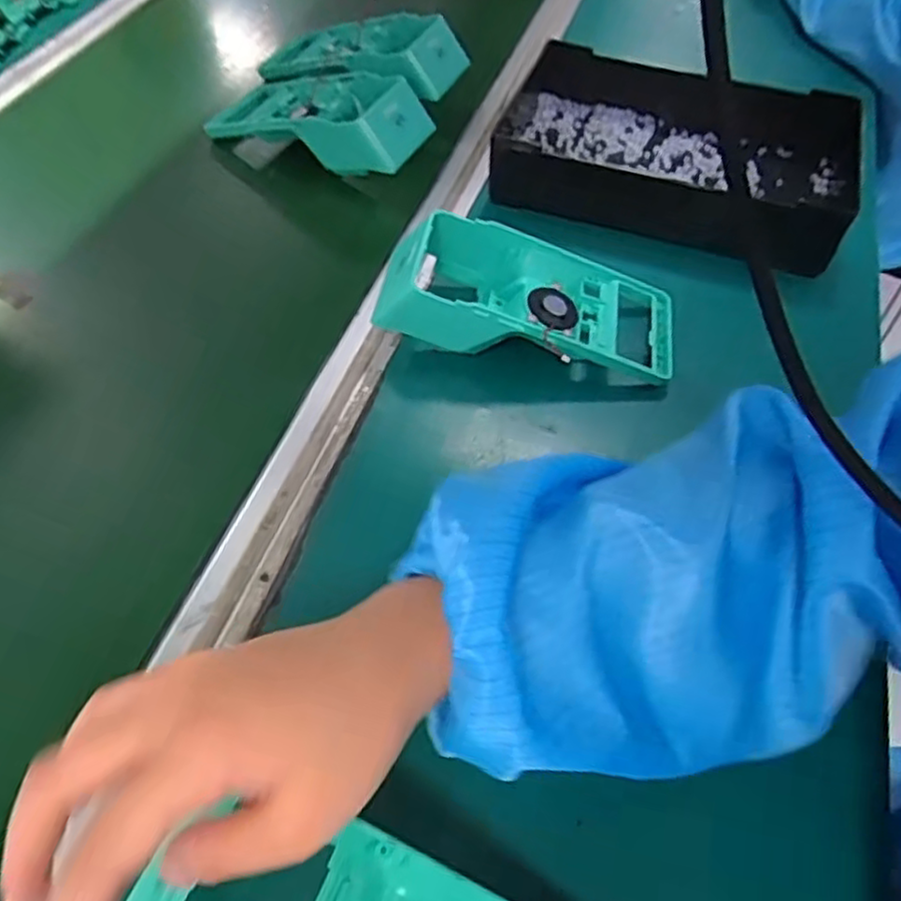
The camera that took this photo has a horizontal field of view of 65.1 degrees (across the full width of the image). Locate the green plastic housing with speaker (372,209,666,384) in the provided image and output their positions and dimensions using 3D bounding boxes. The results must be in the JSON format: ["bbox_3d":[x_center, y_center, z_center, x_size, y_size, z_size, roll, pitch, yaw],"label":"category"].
[{"bbox_3d":[0.053,-0.096,0.457,0.185,0.055,0.092,9,57,7],"label":"green plastic housing with speaker"}]

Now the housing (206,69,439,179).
[{"bbox_3d":[-0.106,-0.286,0.596,0.197,0.059,0.100,22,59,15],"label":"housing"}]

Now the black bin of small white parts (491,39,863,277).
[{"bbox_3d":[0.174,-0.232,0.554,0.271,0.056,0.163,15,58,11],"label":"black bin of small white parts"}]

